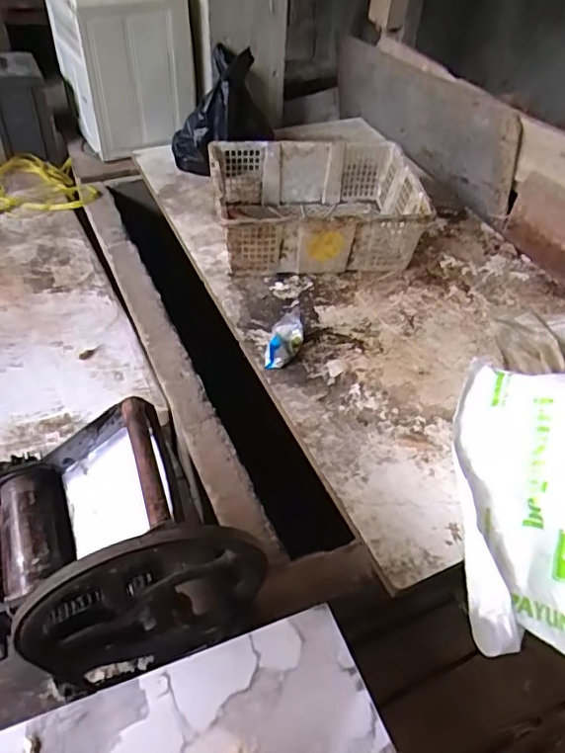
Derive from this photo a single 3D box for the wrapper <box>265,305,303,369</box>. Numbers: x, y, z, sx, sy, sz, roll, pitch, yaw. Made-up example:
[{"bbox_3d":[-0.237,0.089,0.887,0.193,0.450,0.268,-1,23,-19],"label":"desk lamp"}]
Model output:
[{"bbox_3d":[0.006,-0.074,1.150,0.061,0.031,0.133,16,63,14],"label":"wrapper"}]

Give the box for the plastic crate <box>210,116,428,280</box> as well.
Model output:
[{"bbox_3d":[0.072,-0.405,1.395,0.468,0.171,0.339,0,45,-10],"label":"plastic crate"}]

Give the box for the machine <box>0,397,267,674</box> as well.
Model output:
[{"bbox_3d":[-0.192,0.170,0.656,0.295,0.235,0.224,-7,47,-17],"label":"machine"}]

